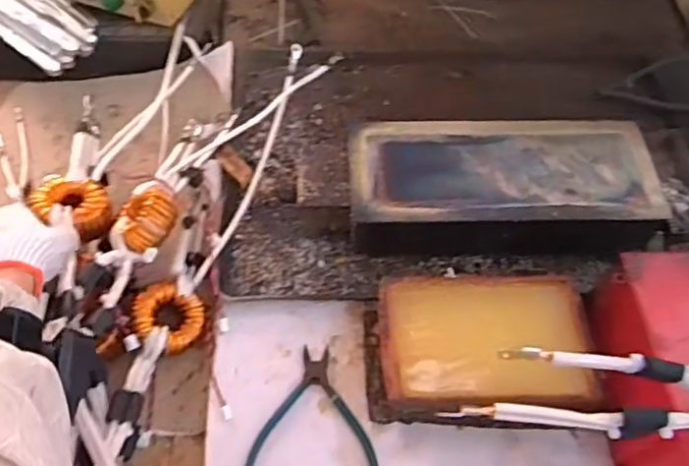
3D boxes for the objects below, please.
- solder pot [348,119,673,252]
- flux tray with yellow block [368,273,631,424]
[{"bbox_3d":[0.175,-0.050,0.705,0.339,0.097,0.148,0,57,-2],"label":"solder pot"},{"bbox_3d":[0.127,0.118,0.594,0.203,0.068,0.146,1,57,-1],"label":"flux tray with yellow block"}]

